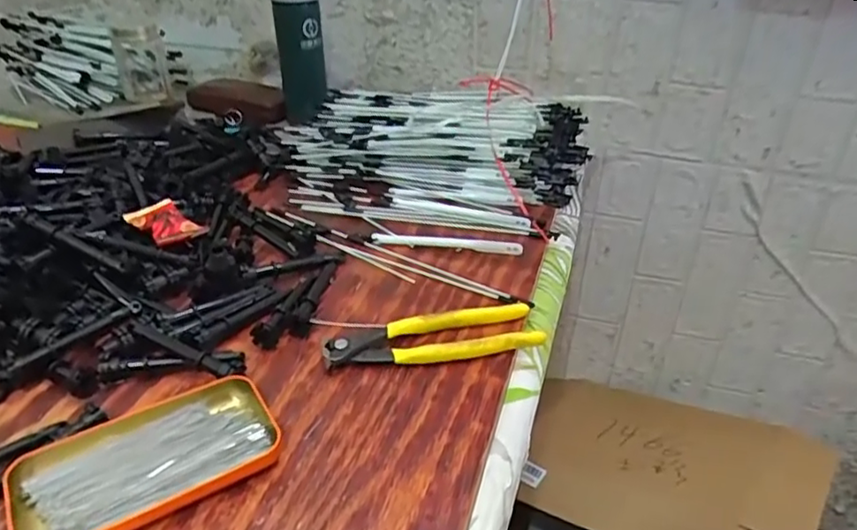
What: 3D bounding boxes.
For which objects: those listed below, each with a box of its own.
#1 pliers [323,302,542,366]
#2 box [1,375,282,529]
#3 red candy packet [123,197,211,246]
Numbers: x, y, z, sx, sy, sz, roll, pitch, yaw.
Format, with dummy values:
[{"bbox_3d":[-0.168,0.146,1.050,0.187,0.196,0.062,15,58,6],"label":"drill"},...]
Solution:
[{"bbox_3d":[0.003,0.052,0.470,0.162,0.017,0.046,-6,34,-10],"label":"pliers"},{"bbox_3d":[-0.166,0.116,0.370,0.142,0.019,0.079,-21,39,-28],"label":"box"},{"bbox_3d":[-0.239,-0.042,0.561,0.087,0.013,0.041,29,43,36],"label":"red candy packet"}]

